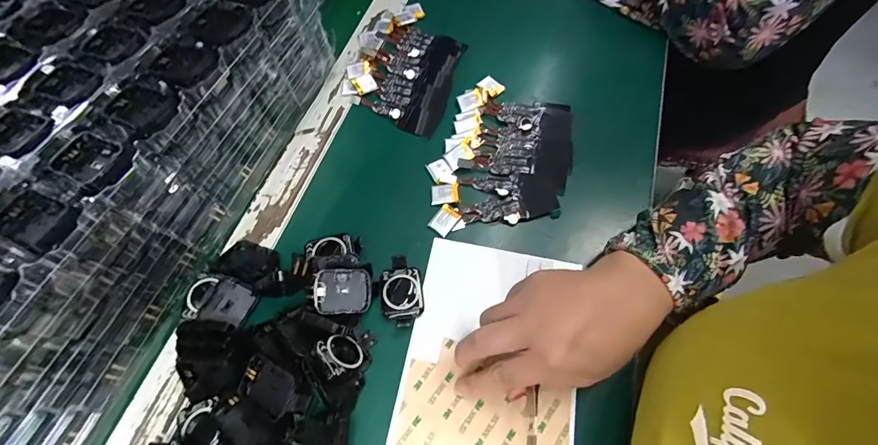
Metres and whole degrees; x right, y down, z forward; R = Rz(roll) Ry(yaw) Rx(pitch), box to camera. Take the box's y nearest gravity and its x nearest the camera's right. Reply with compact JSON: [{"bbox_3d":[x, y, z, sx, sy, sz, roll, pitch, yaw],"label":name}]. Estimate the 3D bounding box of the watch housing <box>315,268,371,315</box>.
[{"bbox_3d":[-0.074,0.052,0.312,0.042,0.010,0.034,-1,77,-15],"label":"watch housing"}]

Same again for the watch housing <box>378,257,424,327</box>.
[{"bbox_3d":[-0.030,0.054,0.320,0.033,0.009,0.053,-5,63,-2],"label":"watch housing"}]

